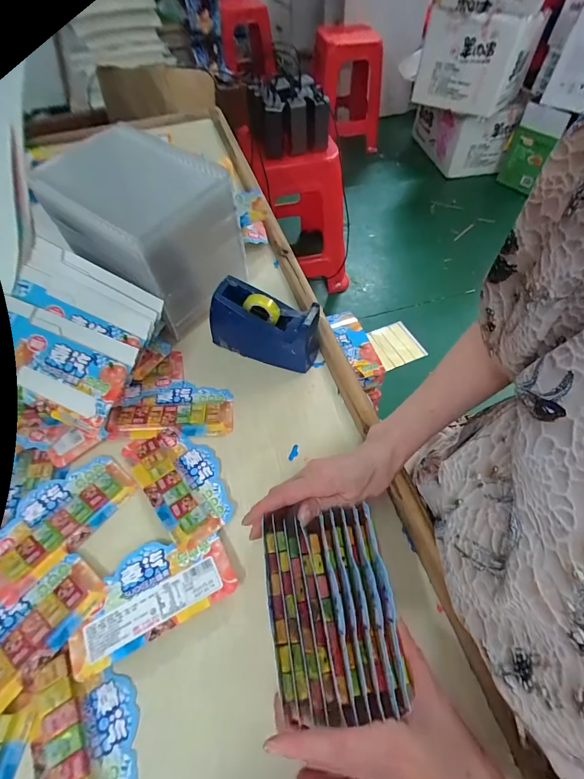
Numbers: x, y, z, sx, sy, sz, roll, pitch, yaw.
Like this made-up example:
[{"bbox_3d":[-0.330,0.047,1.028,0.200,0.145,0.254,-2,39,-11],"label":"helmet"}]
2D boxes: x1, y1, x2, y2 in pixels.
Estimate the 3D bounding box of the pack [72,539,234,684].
[{"bbox_3d":[-0.130,0.183,0.341,0.141,0.008,0.076,-25,60,-16],"label":"pack"}]

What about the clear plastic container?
[{"bbox_3d":[-0.184,-0.198,0.493,0.182,0.171,0.148,31,62,19],"label":"clear plastic container"}]

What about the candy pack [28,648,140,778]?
[{"bbox_3d":[-0.160,0.274,0.288,0.075,0.012,0.127,-22,59,-14],"label":"candy pack"}]

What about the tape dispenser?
[{"bbox_3d":[-0.034,-0.082,0.471,0.135,0.086,0.053,18,58,11],"label":"tape dispenser"}]

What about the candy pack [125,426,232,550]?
[{"bbox_3d":[-0.119,0.092,0.399,0.078,0.009,0.139,-33,62,-20],"label":"candy pack"}]

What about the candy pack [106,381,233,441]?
[{"bbox_3d":[-0.145,0.023,0.448,0.144,0.009,0.072,-3,56,-2],"label":"candy pack"}]

